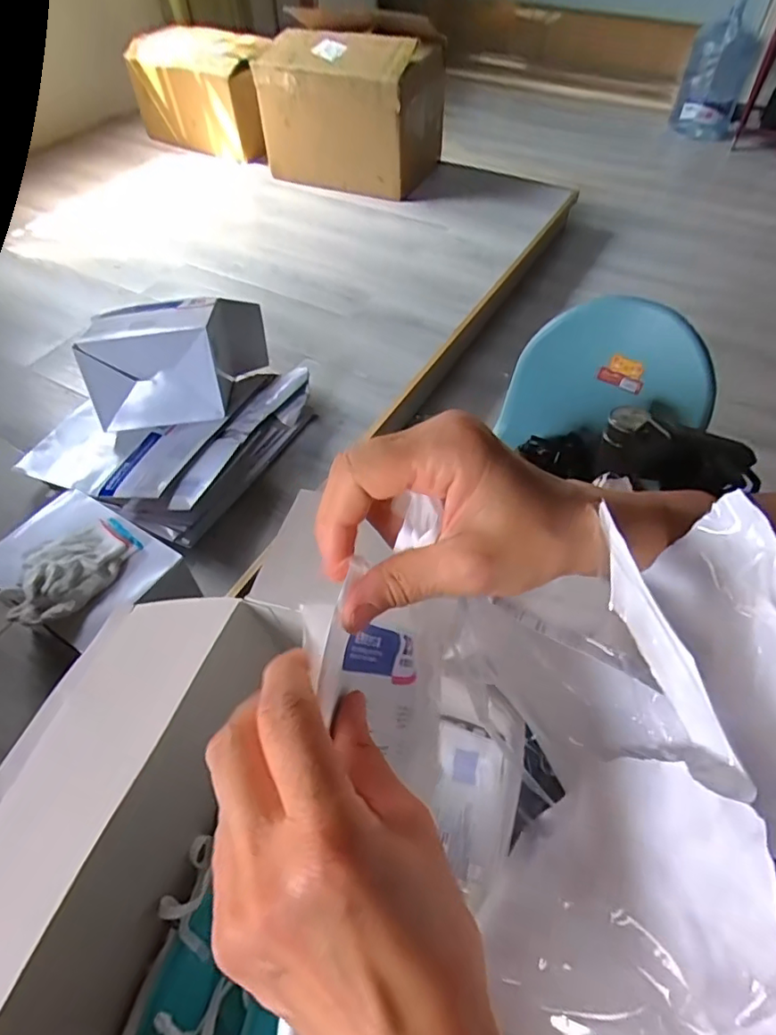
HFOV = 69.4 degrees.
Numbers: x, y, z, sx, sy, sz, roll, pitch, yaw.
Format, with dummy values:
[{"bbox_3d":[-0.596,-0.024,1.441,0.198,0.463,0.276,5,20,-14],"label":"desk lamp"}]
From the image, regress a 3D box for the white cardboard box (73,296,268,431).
[{"bbox_3d":[-0.431,-0.324,1.168,0.335,0.225,0.206,-7,53,-5],"label":"white cardboard box"}]

